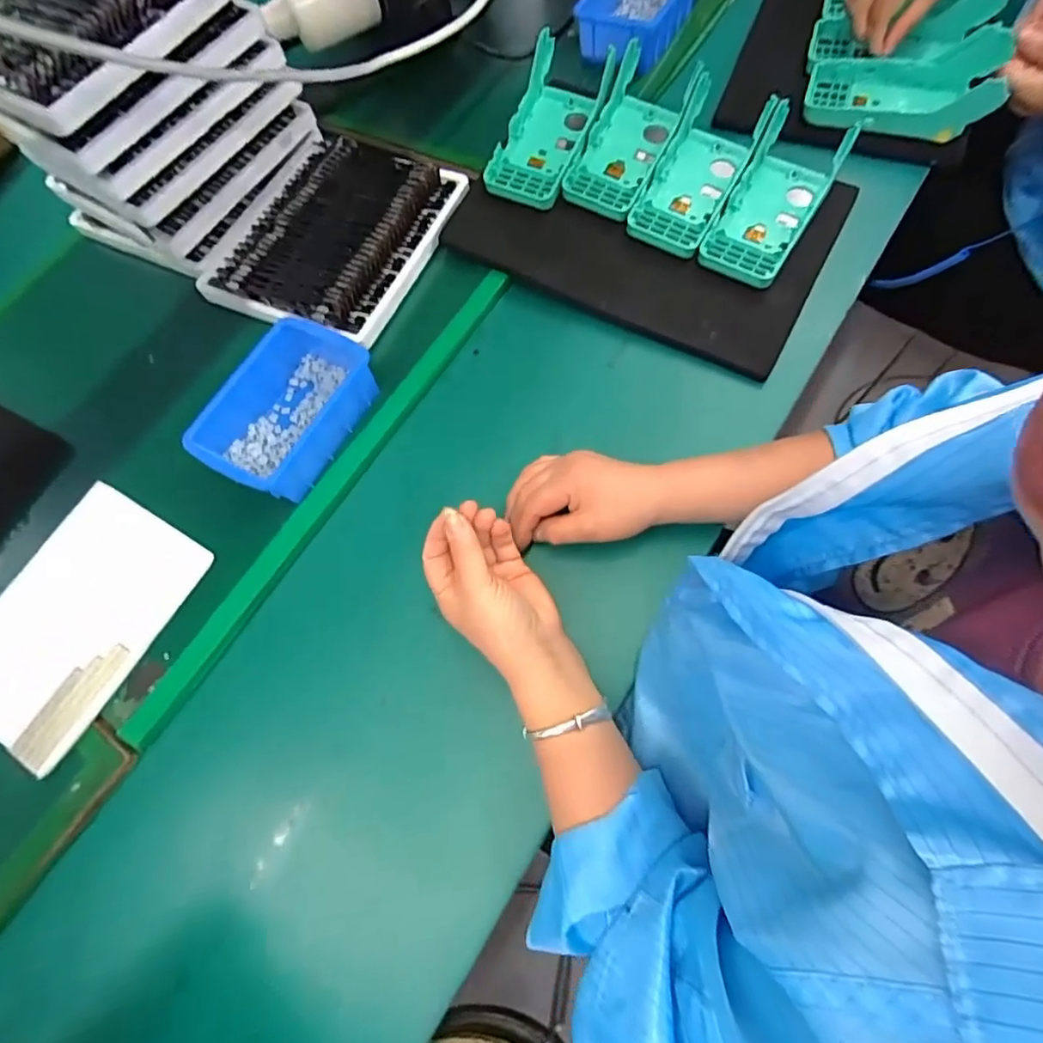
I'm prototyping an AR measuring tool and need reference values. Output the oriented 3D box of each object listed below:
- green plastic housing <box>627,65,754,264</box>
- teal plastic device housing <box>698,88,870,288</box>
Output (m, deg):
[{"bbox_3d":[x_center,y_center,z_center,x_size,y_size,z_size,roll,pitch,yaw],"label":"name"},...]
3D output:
[{"bbox_3d":[0.168,-0.339,0.538,0.077,0.039,0.172,23,76,9],"label":"green plastic housing"},{"bbox_3d":[0.237,-0.300,0.519,0.085,0.037,0.171,26,76,9],"label":"teal plastic device housing"}]

